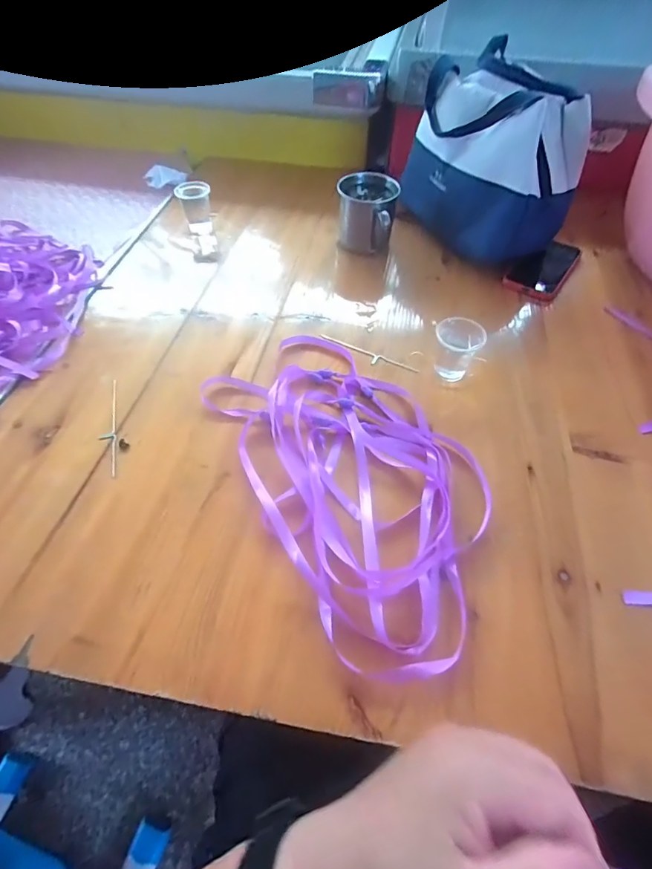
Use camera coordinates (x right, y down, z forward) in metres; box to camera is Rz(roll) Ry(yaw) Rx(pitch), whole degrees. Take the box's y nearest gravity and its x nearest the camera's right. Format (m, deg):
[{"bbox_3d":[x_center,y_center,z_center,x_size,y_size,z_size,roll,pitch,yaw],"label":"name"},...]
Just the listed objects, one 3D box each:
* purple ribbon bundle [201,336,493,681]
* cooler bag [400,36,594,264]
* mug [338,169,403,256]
[{"bbox_3d":[0.026,0.027,0.386,0.186,0.018,0.325,-26,60,-19],"label":"purple ribbon bundle"},{"bbox_3d":[0.221,-0.365,0.570,0.136,0.181,0.212,-19,58,-14],"label":"cooler bag"},{"bbox_3d":[0.054,-0.301,0.587,0.076,0.078,0.082,10,55,5],"label":"mug"}]

